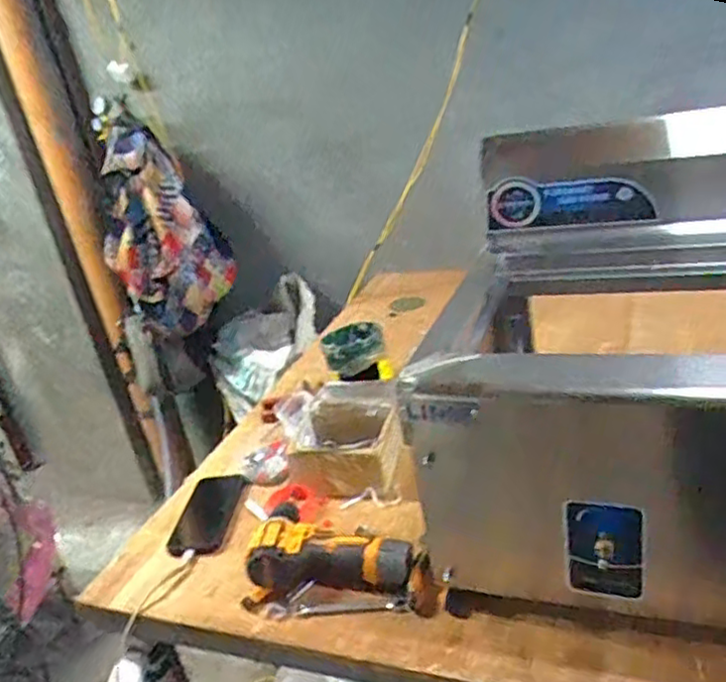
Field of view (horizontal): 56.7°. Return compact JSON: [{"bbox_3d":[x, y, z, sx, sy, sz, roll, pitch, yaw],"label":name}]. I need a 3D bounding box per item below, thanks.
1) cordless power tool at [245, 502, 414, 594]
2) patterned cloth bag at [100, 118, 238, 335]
[{"bbox_3d":[-0.035,0.265,0.879,0.203,0.070,0.133,-6,25,12],"label":"cordless power tool"},{"bbox_3d":[-0.532,-0.291,1.779,0.297,0.478,0.204,-19,25,-18],"label":"patterned cloth bag"}]

